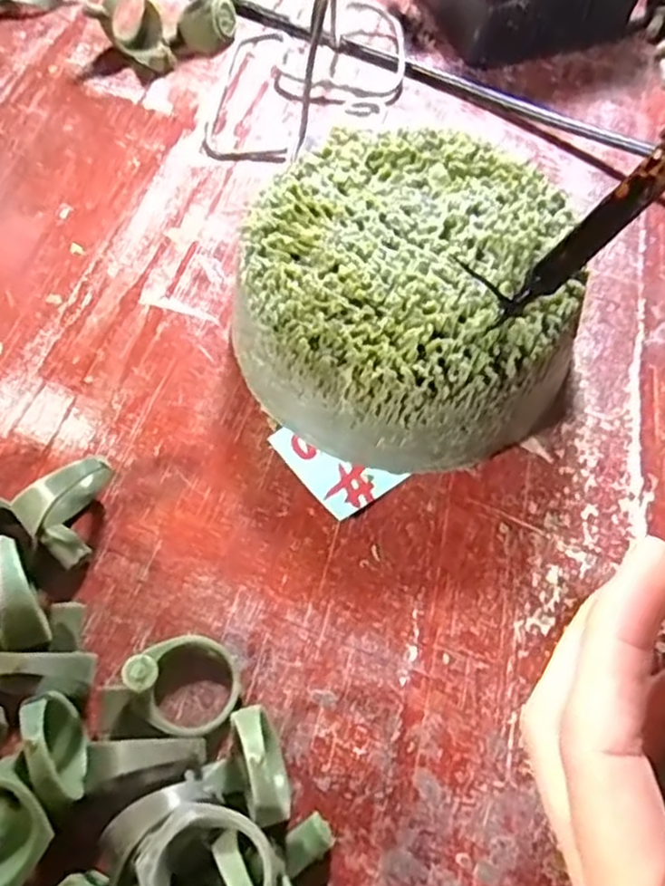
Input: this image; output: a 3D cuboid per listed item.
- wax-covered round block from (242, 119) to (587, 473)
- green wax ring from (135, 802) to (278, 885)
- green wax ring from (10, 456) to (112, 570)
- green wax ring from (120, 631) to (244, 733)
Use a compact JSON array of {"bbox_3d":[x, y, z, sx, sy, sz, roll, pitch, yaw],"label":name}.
[{"bbox_3d":[0.025,-0.046,0.217,0.098,0.046,0.103,0,64,-1],"label":"wax-covered round block"},{"bbox_3d":[-0.026,0.090,0.143,0.029,0.010,0.025,27,67,11],"label":"green wax ring"},{"bbox_3d":[-0.072,0.019,0.197,0.027,0.025,0.018,-39,71,-18],"label":"green wax ring"},{"bbox_3d":[-0.037,0.060,0.176,0.025,0.025,0.024,0,64,-1],"label":"green wax ring"}]

